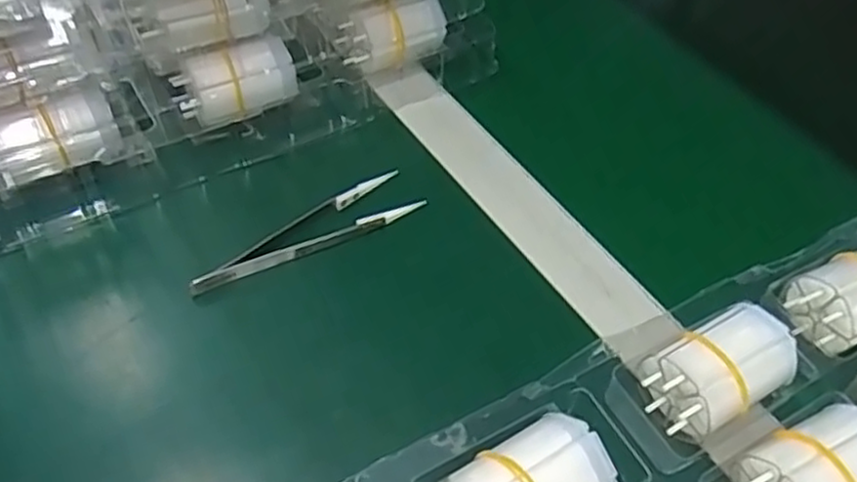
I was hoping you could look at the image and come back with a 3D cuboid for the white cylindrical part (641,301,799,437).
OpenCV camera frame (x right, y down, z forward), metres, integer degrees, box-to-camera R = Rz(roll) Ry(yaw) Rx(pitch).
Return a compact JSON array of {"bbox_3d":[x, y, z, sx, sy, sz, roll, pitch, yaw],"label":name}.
[{"bbox_3d":[0.126,0.055,0.306,0.061,0.031,0.035,-20,56,-21],"label":"white cylindrical part"}]

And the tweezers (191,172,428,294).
[{"bbox_3d":[-0.060,-0.003,0.360,0.122,0.006,0.030,-29,59,-27],"label":"tweezers"}]

